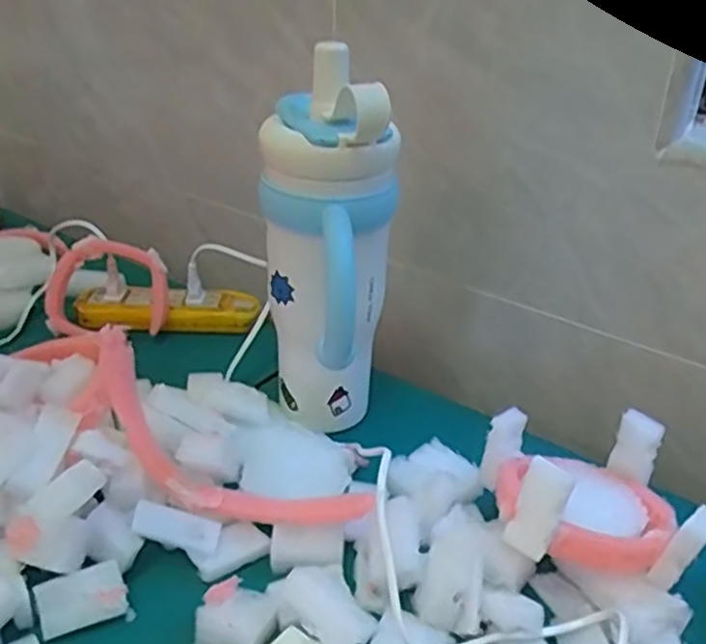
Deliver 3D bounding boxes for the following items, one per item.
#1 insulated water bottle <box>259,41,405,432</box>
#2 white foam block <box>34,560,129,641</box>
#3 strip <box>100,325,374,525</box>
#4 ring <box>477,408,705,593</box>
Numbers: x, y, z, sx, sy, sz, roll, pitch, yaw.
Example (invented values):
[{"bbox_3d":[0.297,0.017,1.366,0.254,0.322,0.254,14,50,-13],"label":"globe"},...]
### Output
[{"bbox_3d":[-0.013,-0.042,0.545,0.081,0.269,0.130,-16,34,-29],"label":"insulated water bottle"},{"bbox_3d":[-0.164,0.168,0.444,0.051,0.009,0.034,-10,66,-17],"label":"white foam block"},{"bbox_3d":[-0.095,0.094,0.496,0.206,0.079,0.031,34,33,-1],"label":"strip"},{"bbox_3d":[0.153,0.111,0.480,0.124,0.072,0.103,3,29,2],"label":"ring"}]

